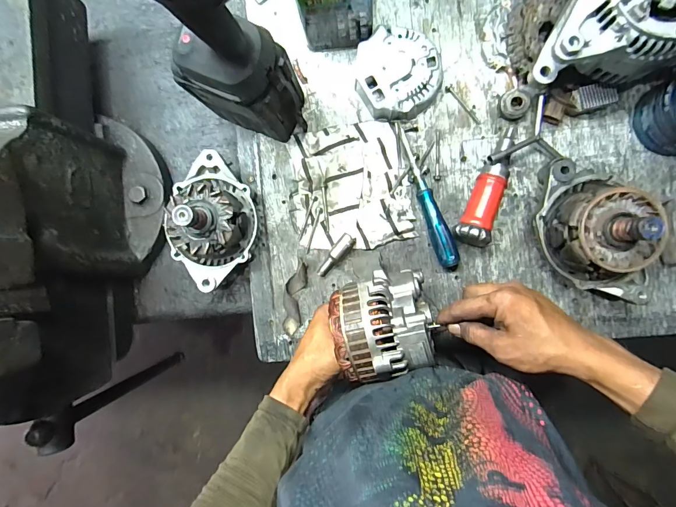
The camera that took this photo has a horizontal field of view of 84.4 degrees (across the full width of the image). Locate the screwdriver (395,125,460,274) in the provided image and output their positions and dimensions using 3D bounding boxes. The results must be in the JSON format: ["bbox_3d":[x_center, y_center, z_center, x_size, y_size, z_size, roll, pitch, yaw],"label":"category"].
[{"bbox_3d":[0.120,-0.075,0.491,0.029,0.024,0.203,-16,89,4],"label":"screwdriver"}]

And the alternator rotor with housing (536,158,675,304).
[{"bbox_3d":[0.296,-0.025,0.418,0.127,0.144,0.139,11,91,5],"label":"alternator rotor with housing"}]

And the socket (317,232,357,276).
[{"bbox_3d":[-0.003,0.004,0.502,0.018,0.018,0.067,37,93,4],"label":"socket"}]

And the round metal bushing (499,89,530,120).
[{"bbox_3d":[0.229,-0.193,0.485,0.032,0.024,0.035,0,90,5],"label":"round metal bushing"}]

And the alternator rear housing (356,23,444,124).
[{"bbox_3d":[0.080,-0.234,0.489,0.112,0.038,0.113,2,90,5],"label":"alternator rear housing"}]

